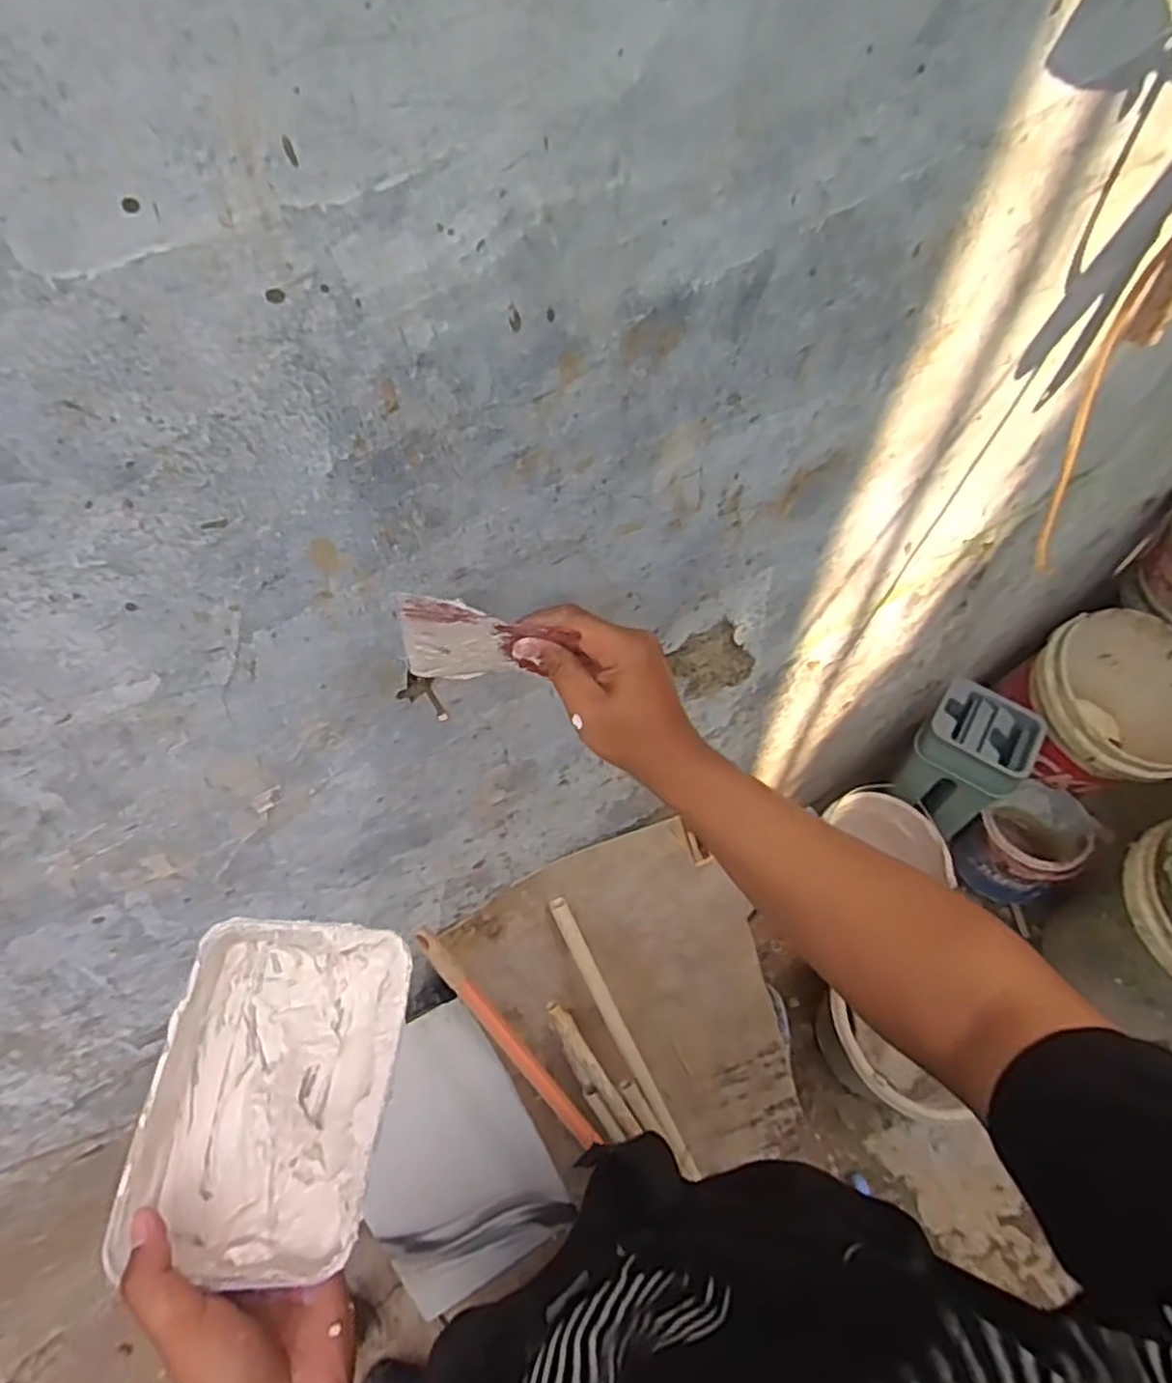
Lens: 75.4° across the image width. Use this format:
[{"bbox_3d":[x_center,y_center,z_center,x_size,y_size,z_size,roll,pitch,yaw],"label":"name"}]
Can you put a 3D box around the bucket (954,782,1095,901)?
[{"bbox_3d":[0.854,0.302,1.485,0.174,0.183,0.172,0,56,0],"label":"bucket"}]

